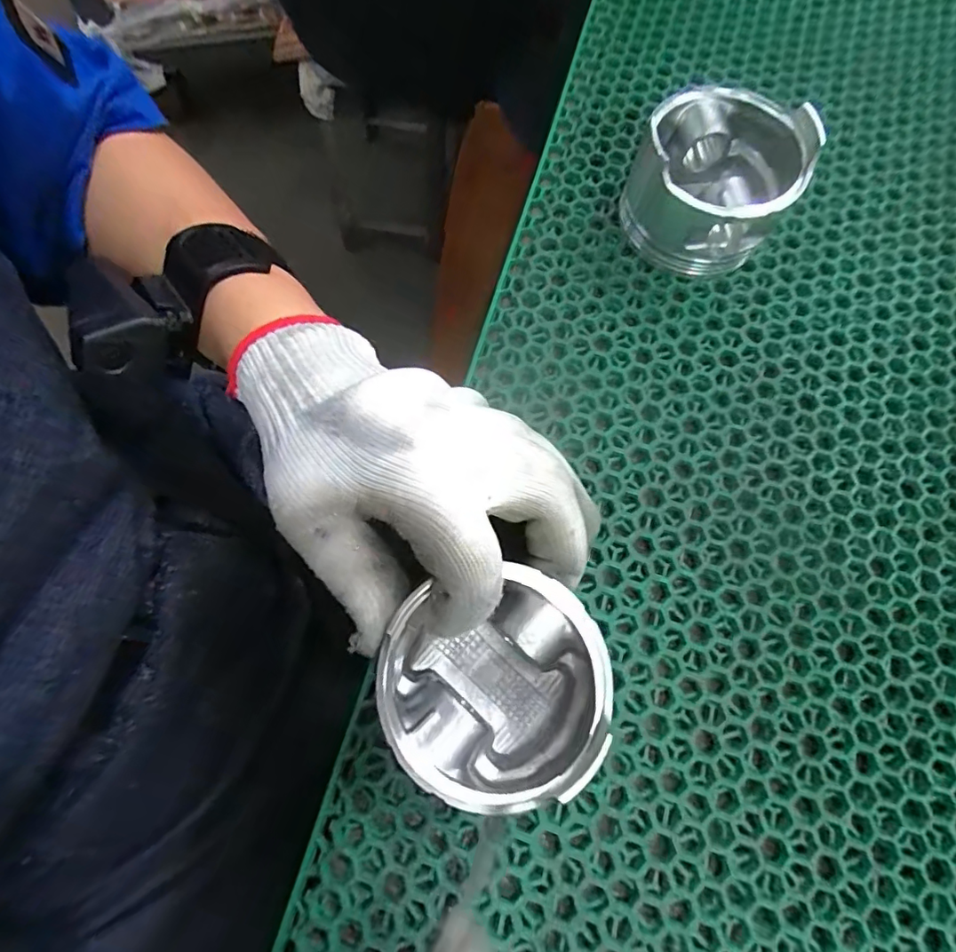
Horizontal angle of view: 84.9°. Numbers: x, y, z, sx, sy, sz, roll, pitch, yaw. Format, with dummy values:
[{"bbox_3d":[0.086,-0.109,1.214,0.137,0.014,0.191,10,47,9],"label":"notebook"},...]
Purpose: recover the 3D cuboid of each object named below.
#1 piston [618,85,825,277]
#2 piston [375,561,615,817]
[{"bbox_3d":[0.115,-0.149,0.265,0.077,0.054,0.077,1,73,-2],"label":"piston"},{"bbox_3d":[0.005,0.074,0.190,0.077,0.044,0.074,1,73,-2],"label":"piston"}]

